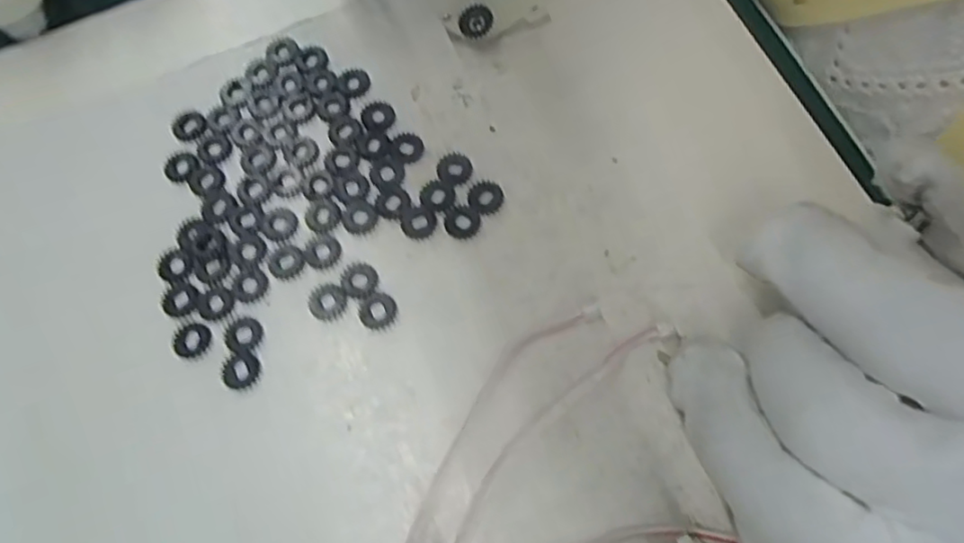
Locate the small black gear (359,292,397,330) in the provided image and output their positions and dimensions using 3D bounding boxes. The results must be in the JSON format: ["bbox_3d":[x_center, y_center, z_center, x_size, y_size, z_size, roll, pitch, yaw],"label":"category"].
[{"bbox_3d":[-0.030,0.011,0.183,0.010,0.004,0.010,-1,70,3],"label":"small black gear"}]

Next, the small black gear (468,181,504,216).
[{"bbox_3d":[0.001,-0.022,0.194,0.010,0.004,0.011,-1,70,3],"label":"small black gear"}]

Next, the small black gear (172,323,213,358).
[{"bbox_3d":[-0.082,0.019,0.183,0.010,0.004,0.010,-1,70,3],"label":"small black gear"}]

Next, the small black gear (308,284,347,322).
[{"bbox_3d":[-0.044,0.008,0.184,0.011,0.004,0.011,1,74,-2],"label":"small black gear"}]

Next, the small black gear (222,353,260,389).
[{"bbox_3d":[-0.067,0.027,0.180,0.010,0.004,0.010,-1,70,3],"label":"small black gear"}]

